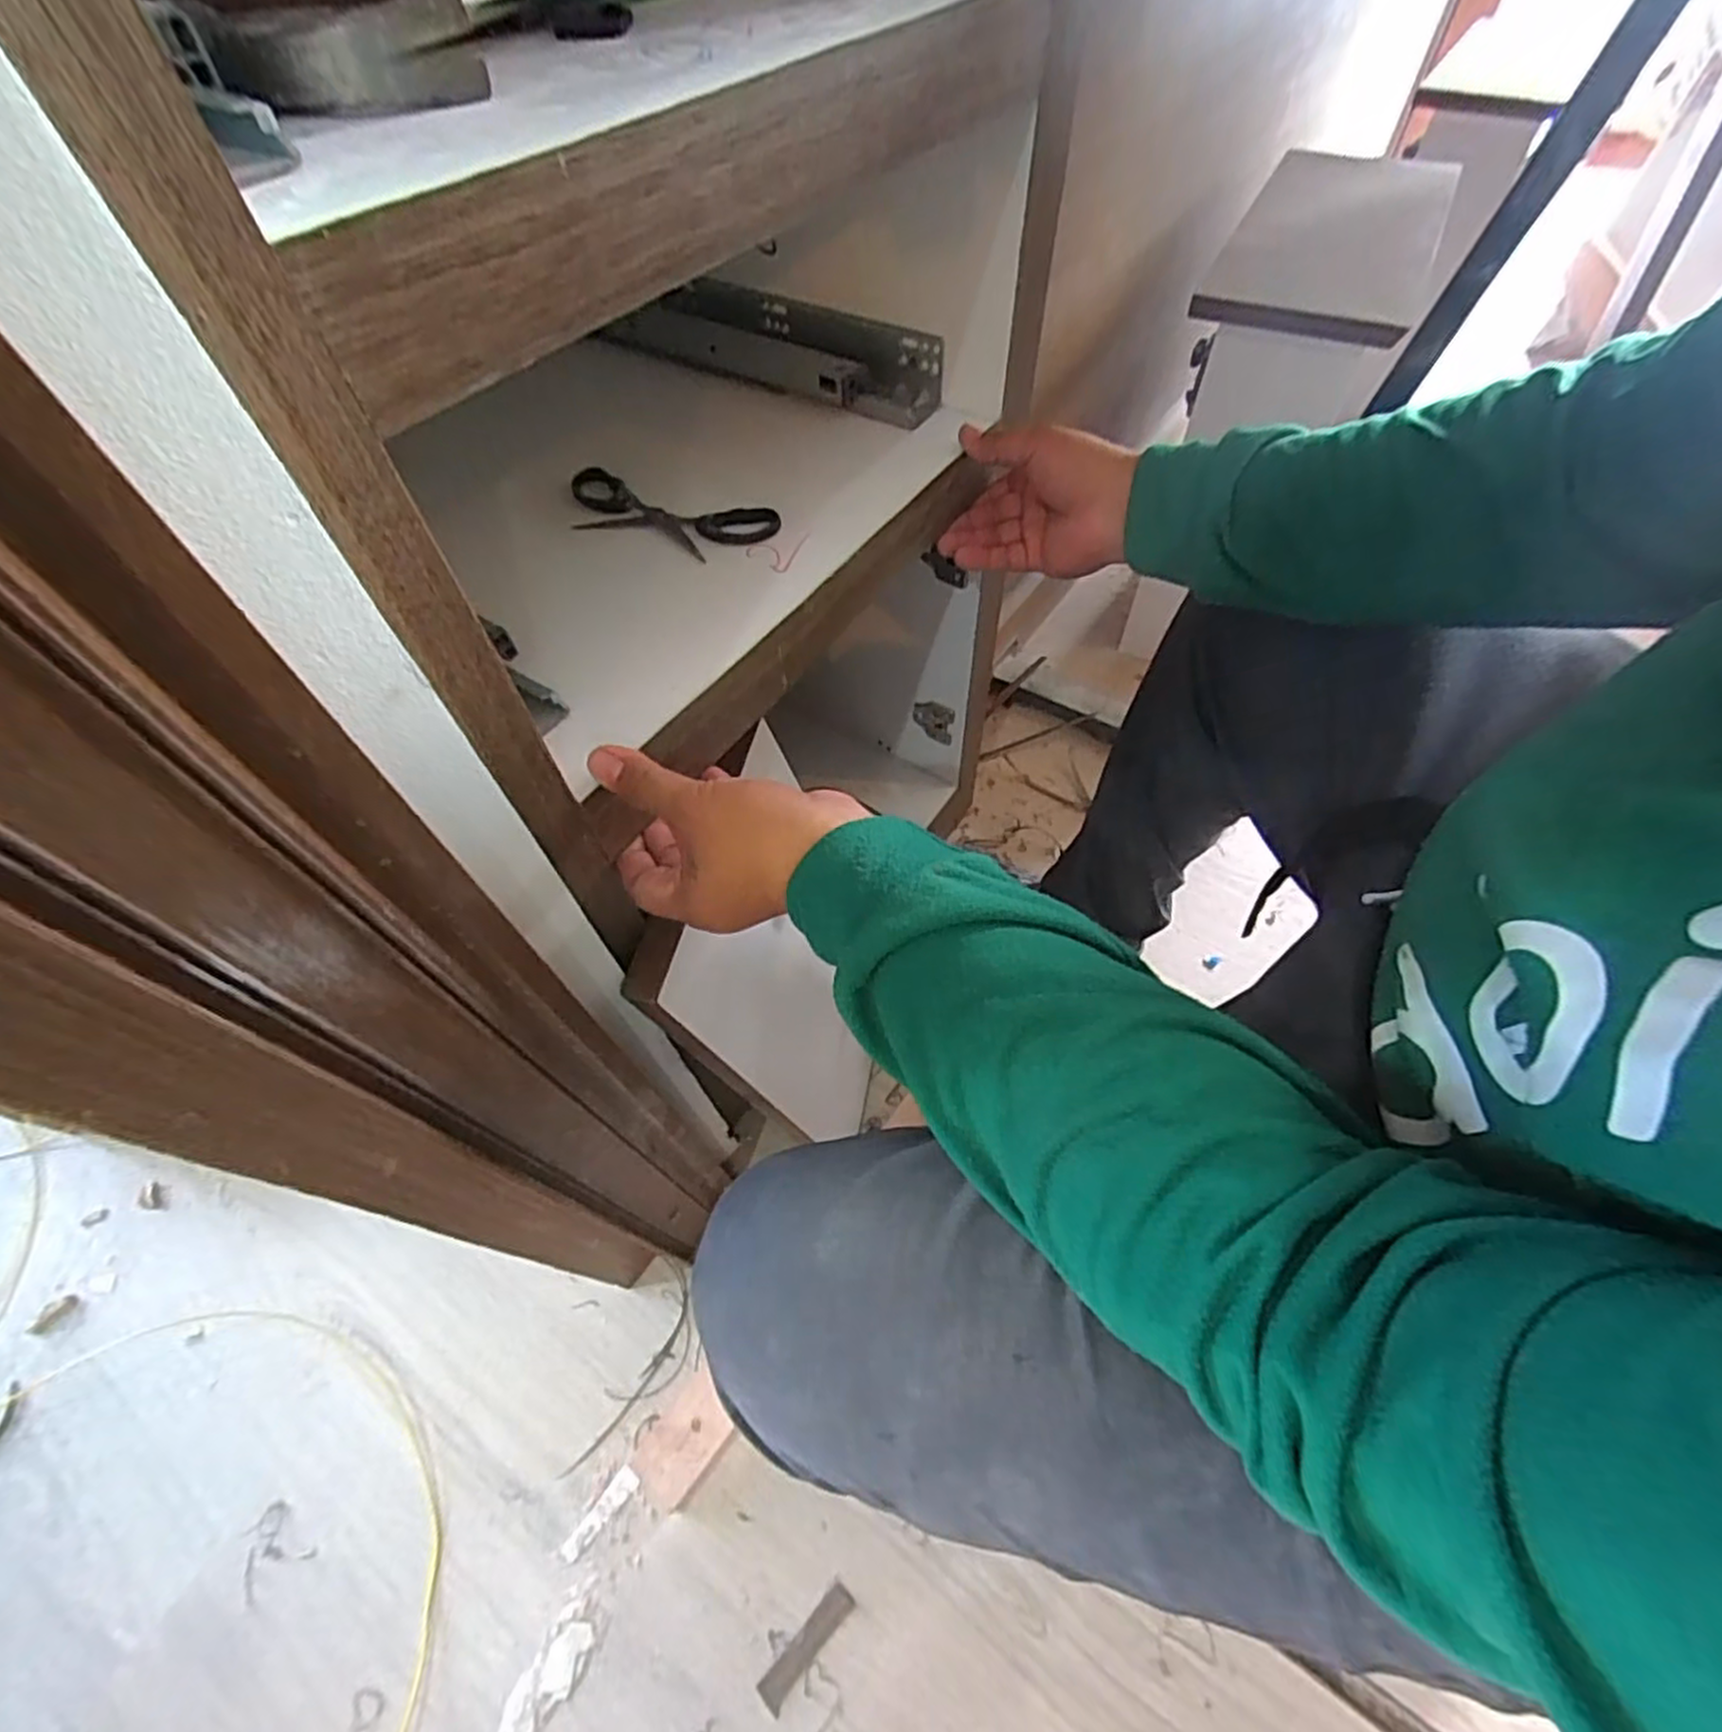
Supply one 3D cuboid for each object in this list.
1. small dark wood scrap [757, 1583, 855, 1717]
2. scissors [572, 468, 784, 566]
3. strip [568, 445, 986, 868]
[{"bbox_3d":[-0.040,0.576,0.557,0.020,0.005,0.082,39,66,22],"label":"small dark wood scrap"},{"bbox_3d":[-0.130,-0.230,0.495,0.154,0.013,0.047,19,60,14],"label":"scissors"},{"bbox_3d":[-0.028,-0.151,0.468,0.012,0.051,0.377,29,62,17],"label":"strip"}]

